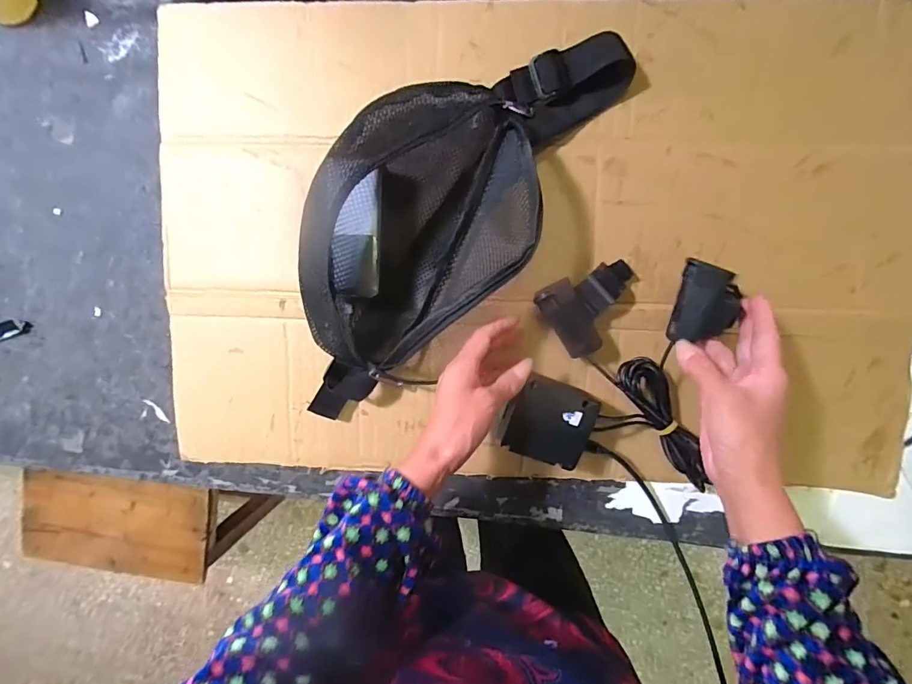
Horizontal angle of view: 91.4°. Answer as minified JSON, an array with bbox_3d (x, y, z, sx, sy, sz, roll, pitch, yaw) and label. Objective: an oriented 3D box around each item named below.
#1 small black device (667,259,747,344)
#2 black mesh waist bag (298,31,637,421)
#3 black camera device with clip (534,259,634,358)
[{"bbox_3d":[0.217,-0.033,0.384,0.045,0.028,0.066,8,95,2],"label":"small black device"},{"bbox_3d":[-0.020,-0.134,0.405,0.416,0.088,0.199,-39,92,5],"label":"black mesh waist bag"},{"bbox_3d":[0.131,-0.037,0.424,0.097,0.050,0.075,-34,92,5],"label":"black camera device with clip"}]

